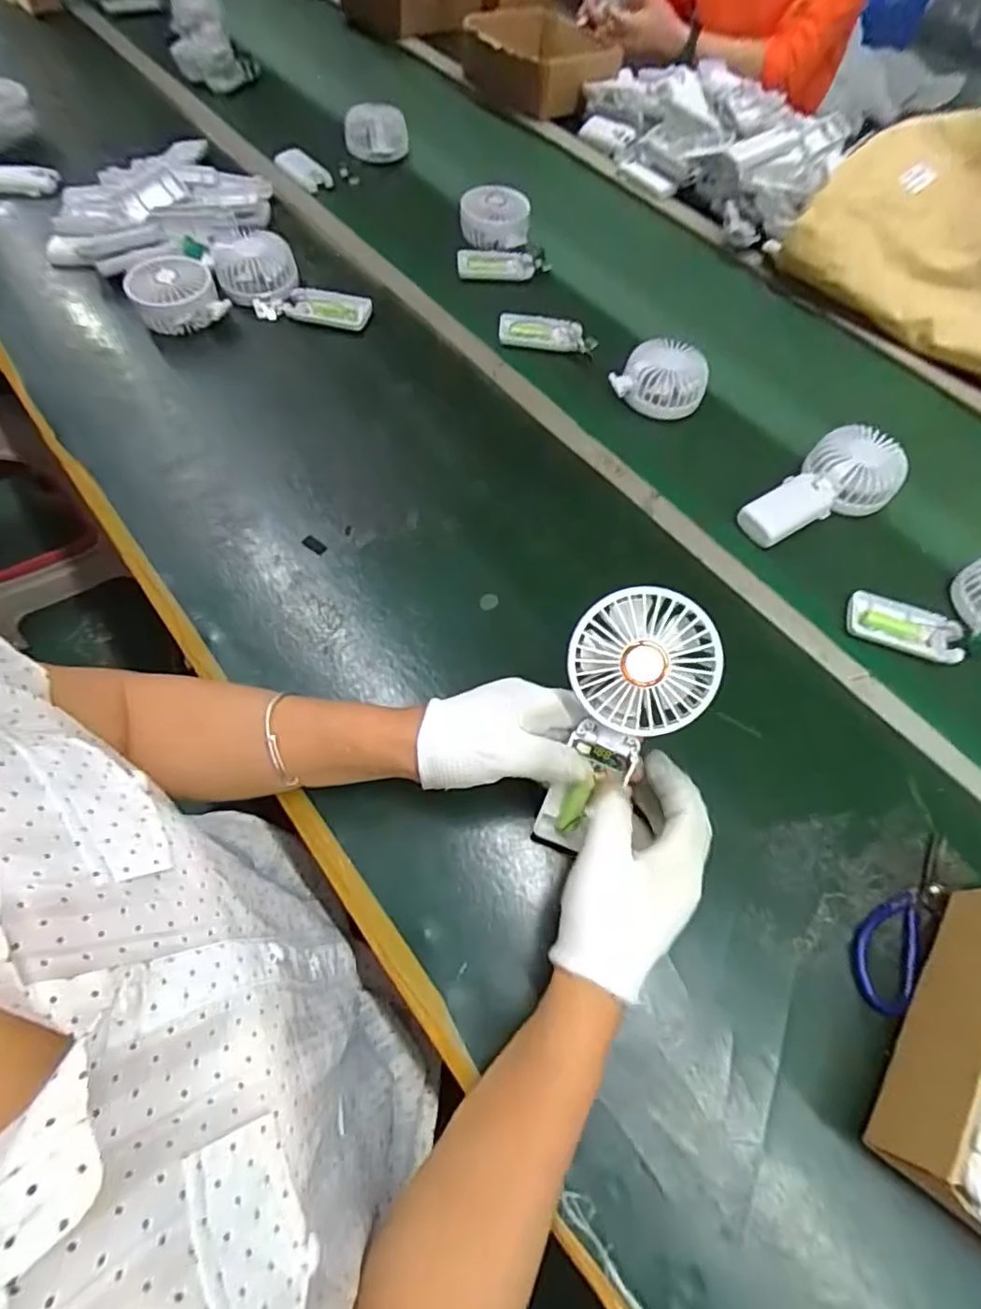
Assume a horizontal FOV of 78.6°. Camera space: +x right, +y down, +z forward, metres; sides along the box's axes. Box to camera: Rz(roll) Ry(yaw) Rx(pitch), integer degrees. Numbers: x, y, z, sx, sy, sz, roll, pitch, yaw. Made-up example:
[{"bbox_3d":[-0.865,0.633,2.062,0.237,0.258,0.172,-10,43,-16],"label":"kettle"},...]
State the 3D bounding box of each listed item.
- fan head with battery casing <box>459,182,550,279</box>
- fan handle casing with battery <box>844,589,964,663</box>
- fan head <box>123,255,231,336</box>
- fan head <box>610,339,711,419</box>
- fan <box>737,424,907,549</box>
[{"bbox_3d":[0.009,-0.529,0.763,0.110,0.057,0.134,-6,62,-9],"label":"fan head with battery casing"},{"bbox_3d":[0.367,-0.025,0.535,0.094,0.023,0.042,20,62,5],"label":"fan handle casing with battery"},{"bbox_3d":[-0.343,-0.395,0.649,0.087,0.048,0.088,0,64,0],"label":"fan head"},{"bbox_3d":[0.186,-0.297,0.650,0.090,0.044,0.081,30,97,5],"label":"fan head"},{"bbox_3d":[0.324,-0.157,0.579,0.173,0.038,0.083,-33,69,-21],"label":"fan"}]

